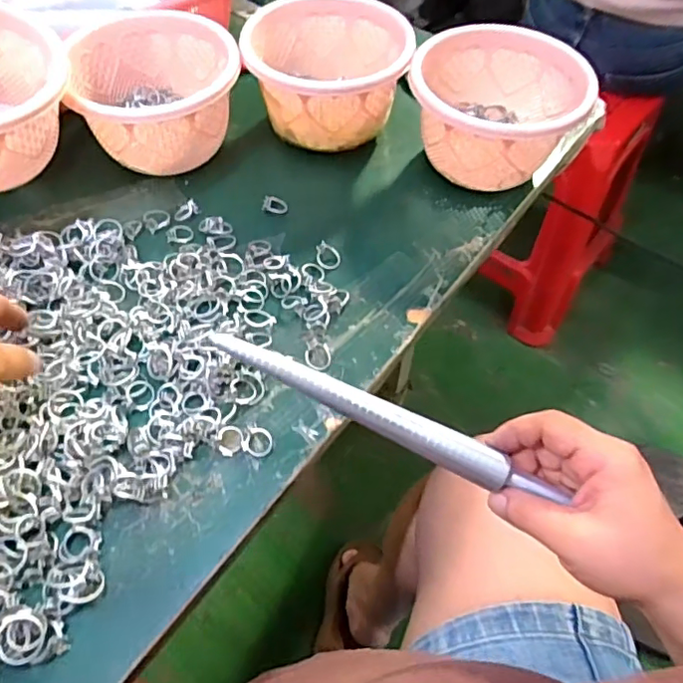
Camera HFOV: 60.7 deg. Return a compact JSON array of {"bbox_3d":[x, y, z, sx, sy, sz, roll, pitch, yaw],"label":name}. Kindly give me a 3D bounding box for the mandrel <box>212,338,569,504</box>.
[{"bbox_3d":[0.025,0.044,0.328,0.209,0.016,0.020,25,57,1],"label":"mandrel"}]

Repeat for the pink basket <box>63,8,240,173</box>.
[{"bbox_3d":[-0.158,-0.215,0.516,0.135,0.081,0.132,-13,57,-10],"label":"pink basket"}]

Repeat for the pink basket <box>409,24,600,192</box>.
[{"bbox_3d":[0.132,-0.202,0.507,0.139,0.075,0.129,1,55,-1],"label":"pink basket"}]

